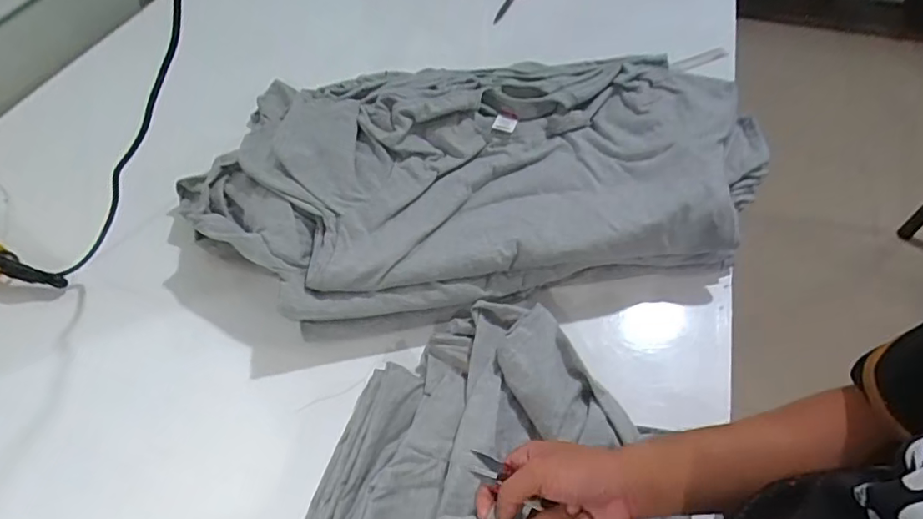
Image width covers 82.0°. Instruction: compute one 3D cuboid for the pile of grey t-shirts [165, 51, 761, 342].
[{"bbox_3d":[0.025,-0.128,0.725,0.771,0.135,0.389,-7,53,-4],"label":"pile of grey t-shirts"}]

